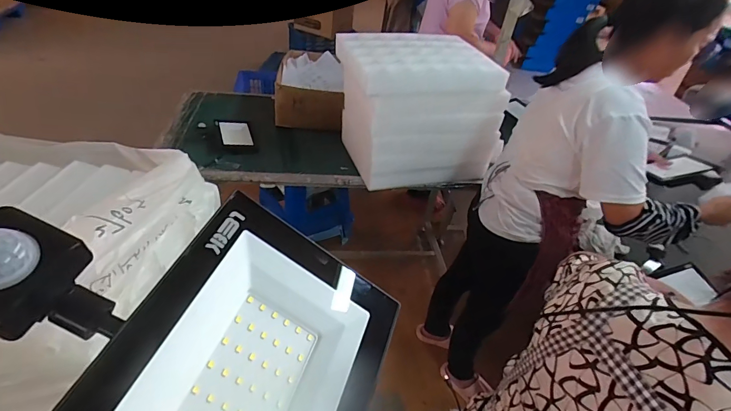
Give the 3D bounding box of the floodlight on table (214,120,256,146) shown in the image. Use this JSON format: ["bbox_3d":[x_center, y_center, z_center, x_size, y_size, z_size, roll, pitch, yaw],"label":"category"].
[{"bbox_3d":[-0.458,-0.258,1.387,0.111,0.029,0.163,-11,43,-21],"label":"floodlight on table"}]

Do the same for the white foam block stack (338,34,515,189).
[{"bbox_3d":[0.161,-0.320,1.308,0.474,0.381,0.367,-6,41,-16],"label":"white foam block stack"}]

